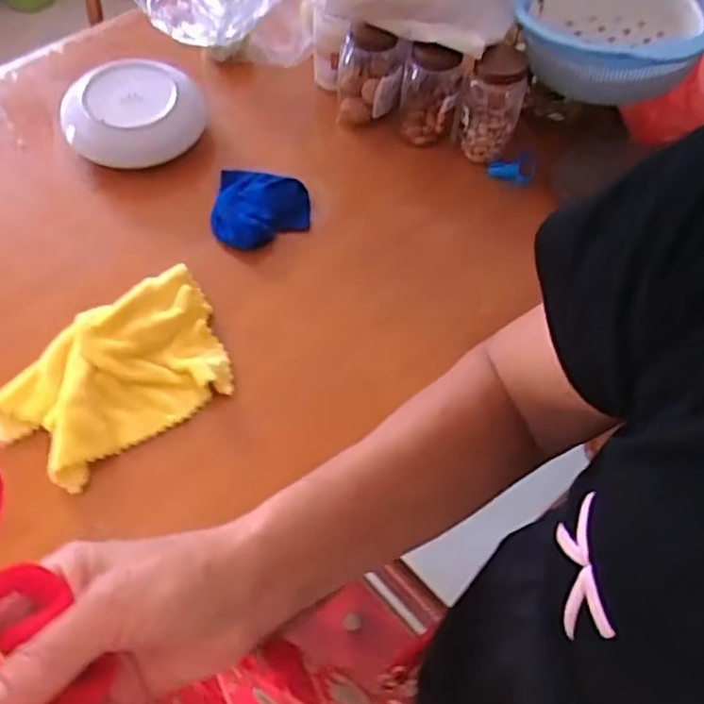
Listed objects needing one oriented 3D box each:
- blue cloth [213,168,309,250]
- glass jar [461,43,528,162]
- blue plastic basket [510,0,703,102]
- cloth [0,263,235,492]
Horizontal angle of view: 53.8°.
[{"bbox_3d":[-0.114,-0.186,0.886,0.114,0.026,0.108,3,60,-1],"label":"blue cloth"},{"bbox_3d":[0.185,-0.325,0.910,0.073,0.134,0.073,1,60,-2],"label":"glass jar"},{"bbox_3d":[0.334,-0.448,0.923,0.241,0.119,0.249,1,60,-2],"label":"blue plastic basket"},{"bbox_3d":[-0.254,0.025,0.756,0.252,0.033,0.158,-34,67,-20],"label":"cloth"}]

